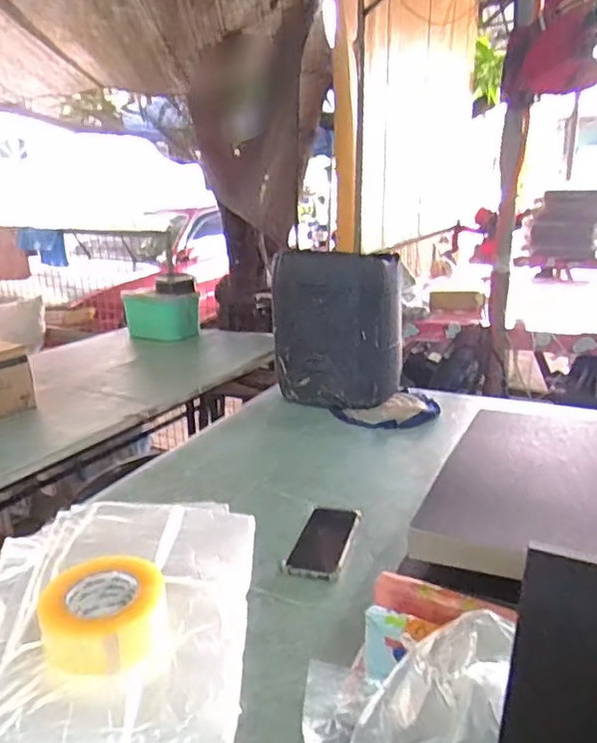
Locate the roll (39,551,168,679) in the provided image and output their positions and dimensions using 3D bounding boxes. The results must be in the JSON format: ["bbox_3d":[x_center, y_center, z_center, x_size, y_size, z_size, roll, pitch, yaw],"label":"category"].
[{"bbox_3d":[-0.218,0.272,0.668,0.133,0.055,0.134,-1,18,0],"label":"roll"}]

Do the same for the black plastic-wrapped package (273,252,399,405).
[{"bbox_3d":[0.087,-0.107,1.459,0.311,0.375,0.107,2,16,18],"label":"black plastic-wrapped package"}]

